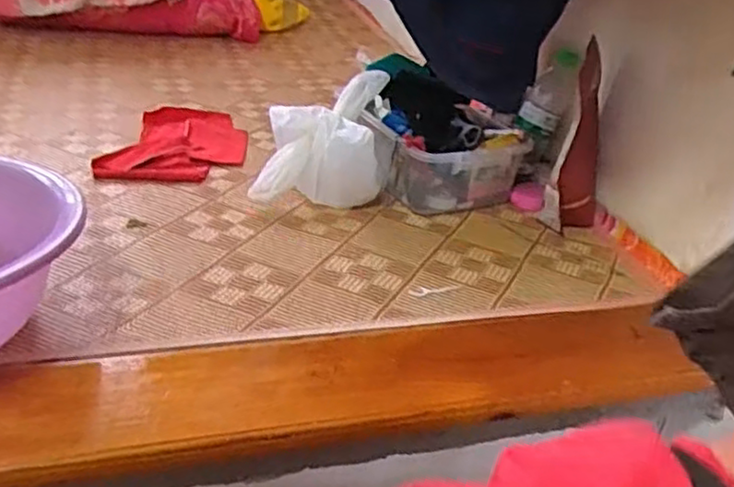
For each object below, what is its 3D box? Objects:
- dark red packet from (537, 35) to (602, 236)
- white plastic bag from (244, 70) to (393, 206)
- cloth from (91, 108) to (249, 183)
[{"bbox_3d":[0.296,-0.129,0.957,0.067,0.240,0.161,18,31,17],"label":"dark red packet"},{"bbox_3d":[-0.064,-0.147,1.011,0.177,0.150,0.153,9,30,3],"label":"white plastic bag"},{"bbox_3d":[-0.291,-0.158,1.116,0.186,0.016,0.282,9,30,2],"label":"cloth"}]

